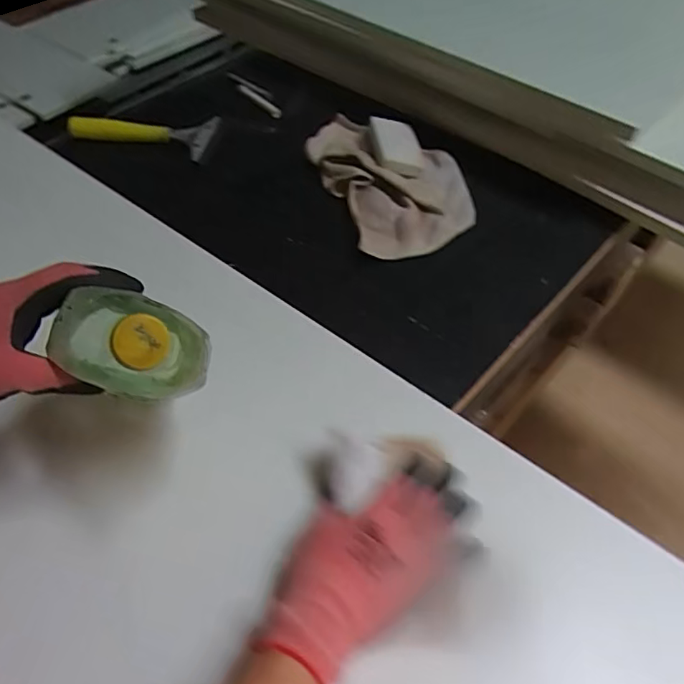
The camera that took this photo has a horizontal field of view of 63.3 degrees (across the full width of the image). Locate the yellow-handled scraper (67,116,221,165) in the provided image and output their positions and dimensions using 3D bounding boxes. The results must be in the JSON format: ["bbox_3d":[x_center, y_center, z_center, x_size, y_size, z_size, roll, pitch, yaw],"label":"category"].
[{"bbox_3d":[-0.281,-0.302,0.793,0.210,0.042,0.088,11,53,11],"label":"yellow-handled scraper"}]

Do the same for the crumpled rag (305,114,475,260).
[{"bbox_3d":[0.061,-0.223,0.721,0.181,0.041,0.279,-16,54,-11],"label":"crumpled rag"}]

